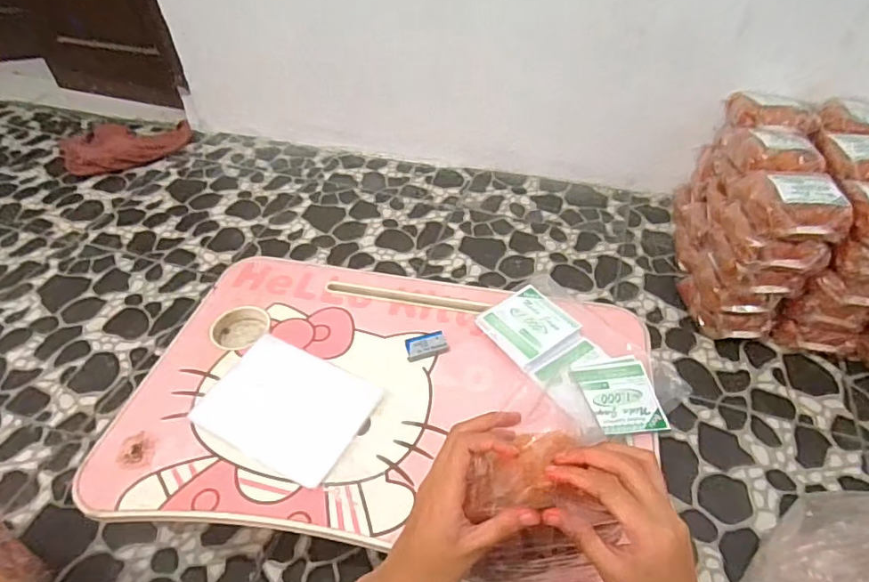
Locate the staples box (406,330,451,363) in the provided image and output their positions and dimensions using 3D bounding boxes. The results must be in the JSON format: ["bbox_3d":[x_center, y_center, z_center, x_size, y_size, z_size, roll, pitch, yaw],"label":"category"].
[{"bbox_3d":[-0.010,0.068,0.666,0.054,0.013,0.030,-15,46,-14],"label":"staples box"}]

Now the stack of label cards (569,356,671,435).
[{"bbox_3d":[0.211,0.119,0.607,0.080,0.010,0.096,-4,45,-4],"label":"stack of label cards"}]

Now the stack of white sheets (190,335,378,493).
[{"bbox_3d":[-0.172,0.132,0.617,0.188,0.010,0.139,21,48,20],"label":"stack of white sheets"}]

